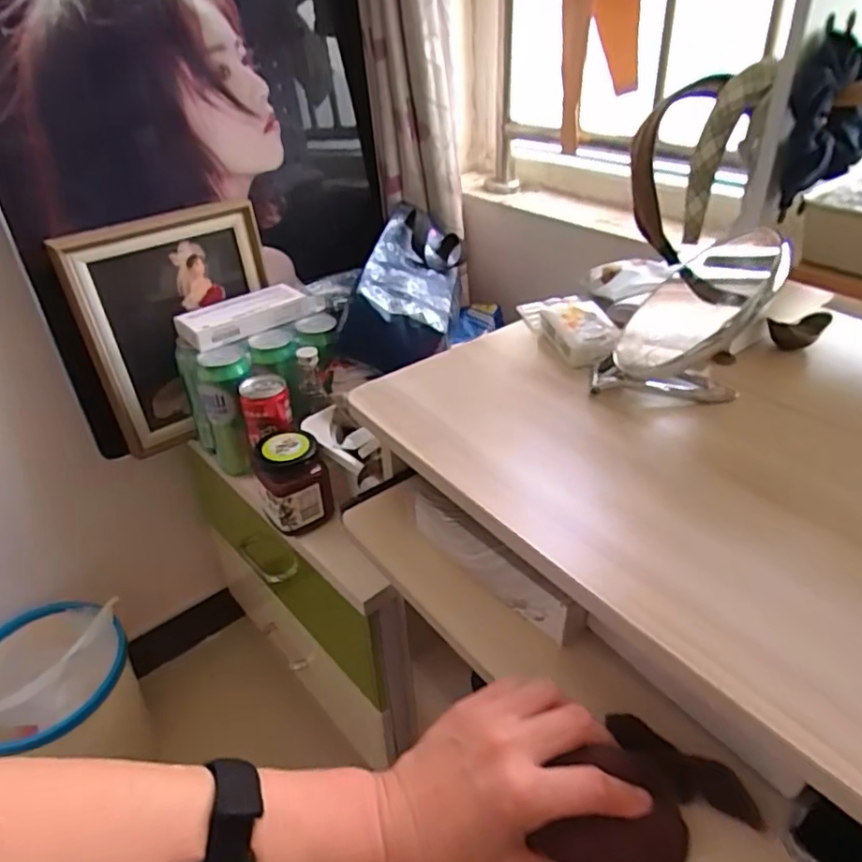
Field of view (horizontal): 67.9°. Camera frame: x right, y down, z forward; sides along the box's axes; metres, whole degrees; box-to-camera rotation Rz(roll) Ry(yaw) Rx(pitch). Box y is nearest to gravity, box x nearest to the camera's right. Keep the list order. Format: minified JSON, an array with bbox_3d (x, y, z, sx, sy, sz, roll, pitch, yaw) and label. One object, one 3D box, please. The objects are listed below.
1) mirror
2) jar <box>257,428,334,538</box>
[{"bbox_3d":[0.206,-0.088,0.517,0.115,0.131,0.154,16,39,24],"label":"mirror"},{"bbox_3d":[-0.158,0.060,0.733,0.064,0.099,0.065,-2,35,1],"label":"jar"}]

